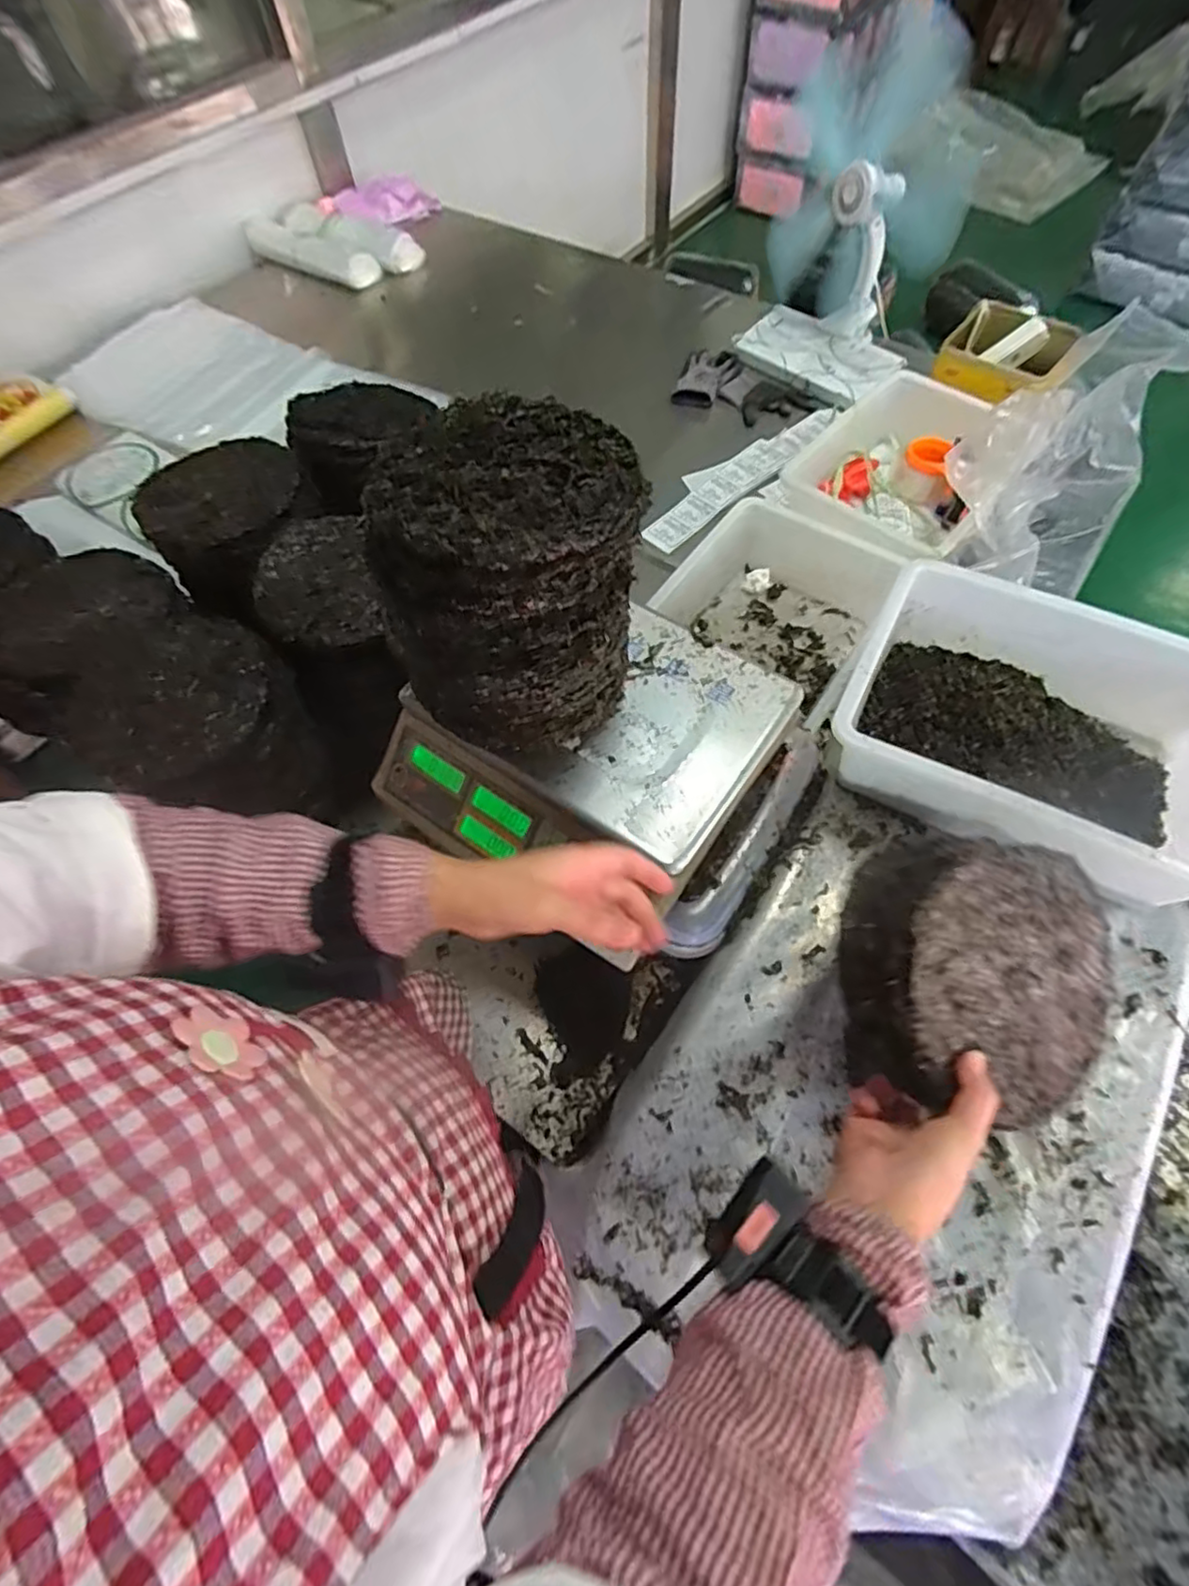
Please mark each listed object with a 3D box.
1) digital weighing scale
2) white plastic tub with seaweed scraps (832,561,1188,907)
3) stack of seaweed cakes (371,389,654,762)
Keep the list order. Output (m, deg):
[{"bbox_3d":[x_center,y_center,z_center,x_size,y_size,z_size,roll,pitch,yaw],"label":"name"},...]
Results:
[{"bbox_3d":[-0.015,-0.047,0.644,0.329,0.094,0.297,31,68,18],"label":"digital weighing scale"},{"bbox_3d":[0.445,-0.066,0.653,0.358,0.114,0.291,22,66,14],"label":"white plastic tub with seaweed scraps"},{"bbox_3d":[-0.060,-0.174,0.543,0.182,0.206,0.205,9,63,8],"label":"stack of seaweed cakes"}]

